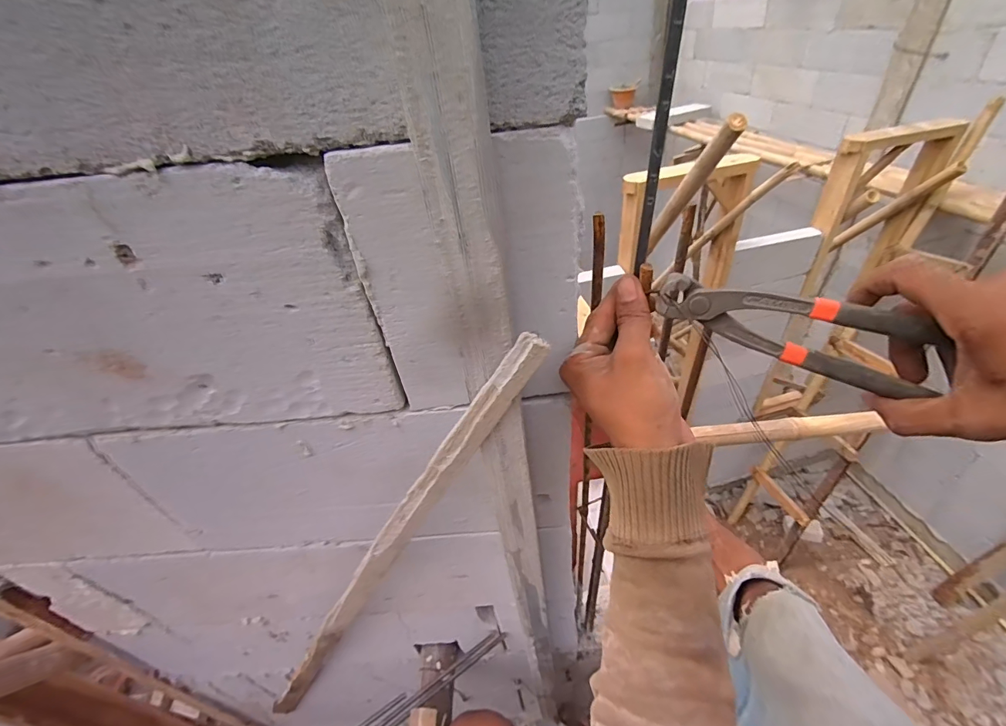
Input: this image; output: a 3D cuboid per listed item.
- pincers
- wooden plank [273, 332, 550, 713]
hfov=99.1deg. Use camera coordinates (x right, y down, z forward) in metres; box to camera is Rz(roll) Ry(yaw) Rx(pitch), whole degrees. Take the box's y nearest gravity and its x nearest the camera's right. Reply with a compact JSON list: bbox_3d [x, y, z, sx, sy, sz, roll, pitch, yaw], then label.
[{"bbox_3d":[0.182,-0.023,0.270,0.161,0.051,0.013,20,44,11],"label":"pincers"},{"bbox_3d":[-0.211,0.332,0.561,0.030,1.042,0.012,23,37,-14],"label":"wooden plank"}]

